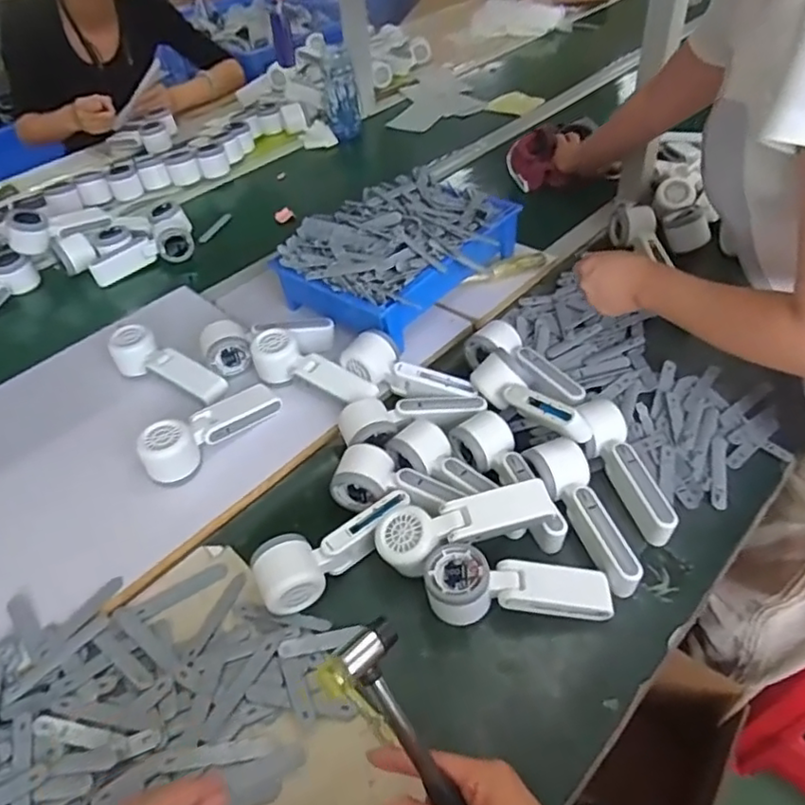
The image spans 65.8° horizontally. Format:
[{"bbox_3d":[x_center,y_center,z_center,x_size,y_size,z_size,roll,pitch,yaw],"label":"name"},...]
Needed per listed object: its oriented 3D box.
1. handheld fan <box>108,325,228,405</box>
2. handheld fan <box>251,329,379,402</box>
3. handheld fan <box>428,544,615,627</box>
[{"bbox_3d":[-0.297,-0.043,0.794,0.165,0.045,0.055,25,52,13],"label":"handheld fan"},{"bbox_3d":[-0.111,-0.042,0.759,0.163,0.045,0.052,19,50,23],"label":"handheld fan"},{"bbox_3d":[0.106,0.169,0.575,0.166,0.053,0.055,-2,45,4],"label":"handheld fan"}]

